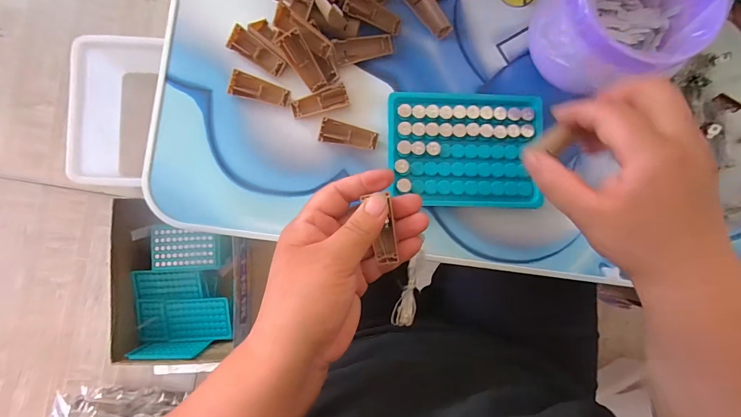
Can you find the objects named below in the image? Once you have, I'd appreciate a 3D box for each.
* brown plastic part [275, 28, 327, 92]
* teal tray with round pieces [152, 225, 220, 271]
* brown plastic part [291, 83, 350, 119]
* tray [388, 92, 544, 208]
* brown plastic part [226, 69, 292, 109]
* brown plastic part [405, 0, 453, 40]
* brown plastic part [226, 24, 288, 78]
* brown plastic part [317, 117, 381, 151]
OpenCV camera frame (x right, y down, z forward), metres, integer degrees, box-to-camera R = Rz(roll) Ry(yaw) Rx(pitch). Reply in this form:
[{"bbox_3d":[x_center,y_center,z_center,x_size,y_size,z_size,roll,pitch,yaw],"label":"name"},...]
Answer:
[{"bbox_3d":[-0.054,-0.119,0.294,0.018,0.004,0.047,-35,119,-1],"label":"brown plastic part"},{"bbox_3d":[-0.378,0.085,0.747,0.127,0.006,0.089,7,94,-36],"label":"teal tray with round pieces"},{"bbox_3d":[-0.042,-0.090,0.304,0.047,0.004,0.019,-18,90,-3],"label":"brown plastic part"},{"bbox_3d":[0.079,-0.050,0.304,0.126,0.016,0.095,2,89,-3],"label":"tray"},{"bbox_3d":[-0.092,-0.098,0.301,0.048,0.008,0.020,16,88,-2],"label":"brown plastic part"},{"bbox_3d":[0.052,-0.172,0.314,0.019,0.010,0.049,-41,91,-3],"label":"brown plastic part"},{"bbox_3d":[-0.095,-0.130,0.302,0.049,0.014,0.018,36,87,-2],"label":"brown plastic part"},{"bbox_3d":[-0.018,-0.062,0.304,0.047,0.008,0.019,11,88,-3],"label":"brown plastic part"}]

